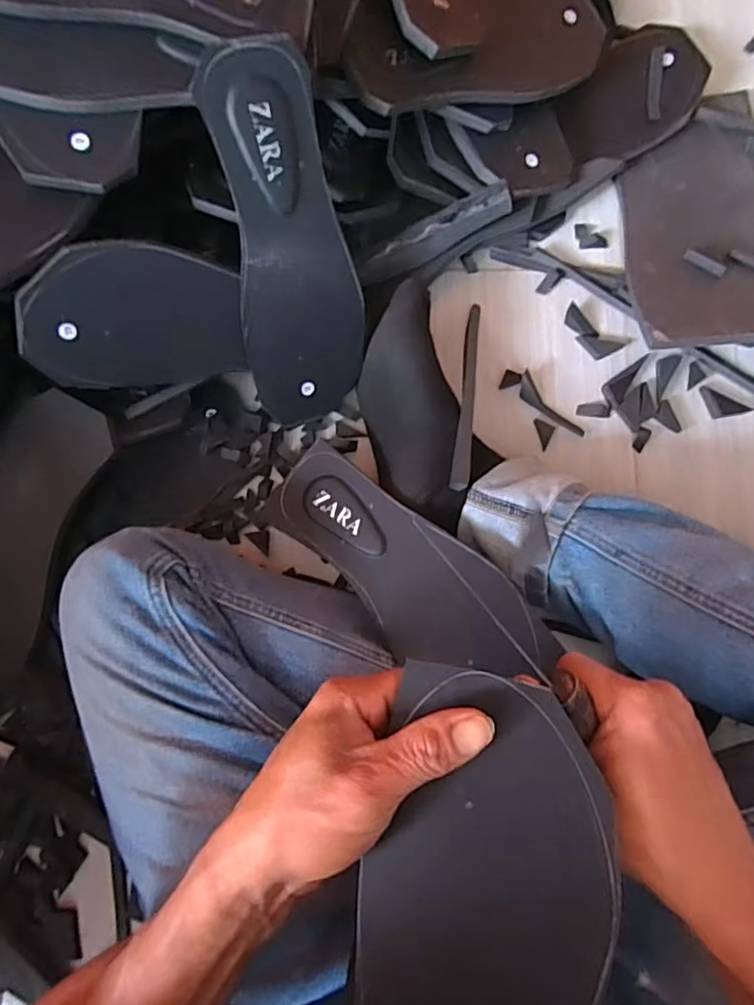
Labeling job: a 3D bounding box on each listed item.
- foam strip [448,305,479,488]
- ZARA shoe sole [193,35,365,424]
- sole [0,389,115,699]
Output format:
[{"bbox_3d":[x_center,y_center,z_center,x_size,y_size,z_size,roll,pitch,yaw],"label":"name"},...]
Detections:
[{"bbox_3d":[0.077,-0.097,0.495,0.014,0.011,0.197,7,60,2],"label":"foam strip"},{"bbox_3d":[-0.063,-0.185,0.440,0.092,0.004,0.257,-15,123,-15],"label":"ZARA shoe sole"},{"bbox_3d":[-0.302,0.040,0.476,0.105,0.016,0.278,31,102,5],"label":"sole"}]

